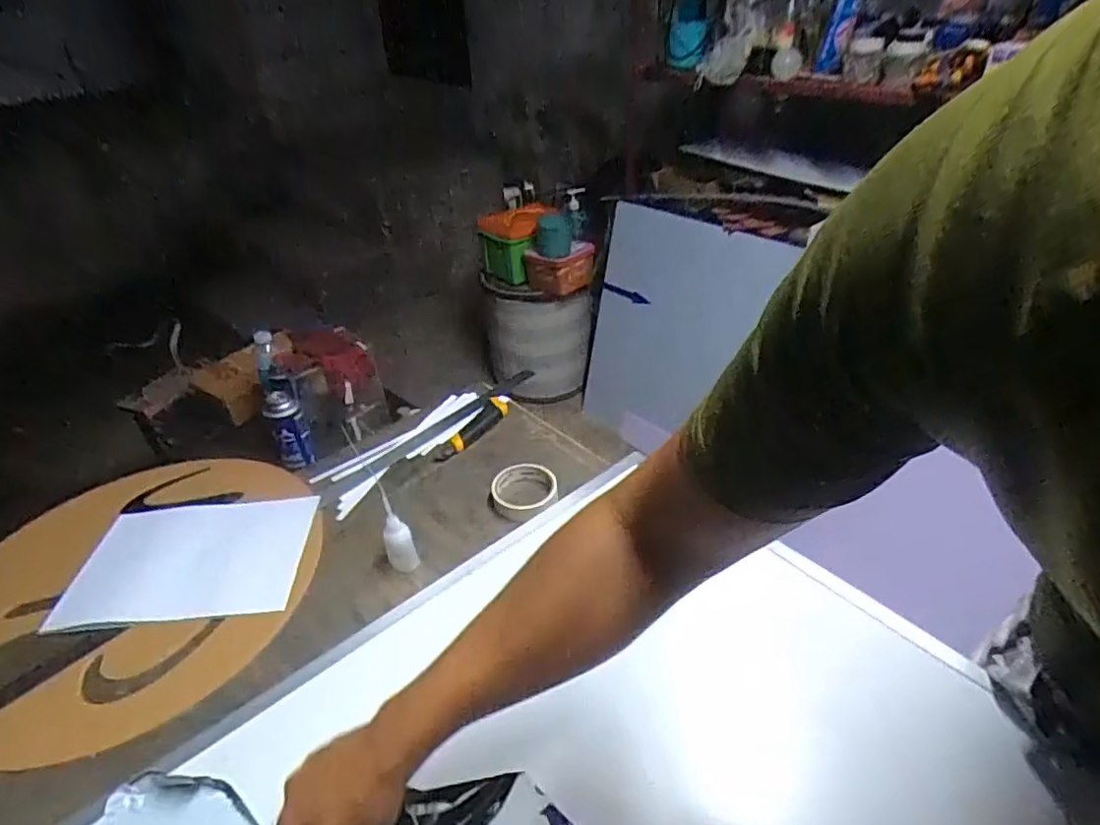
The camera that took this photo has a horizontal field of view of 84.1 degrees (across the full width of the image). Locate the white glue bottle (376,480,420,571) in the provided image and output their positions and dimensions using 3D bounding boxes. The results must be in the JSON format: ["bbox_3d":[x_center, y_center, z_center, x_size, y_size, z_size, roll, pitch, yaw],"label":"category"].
[{"bbox_3d":[-0.184,0.139,0.728,0.033,0.116,0.030,-17,37,-19],"label":"white glue bottle"}]

